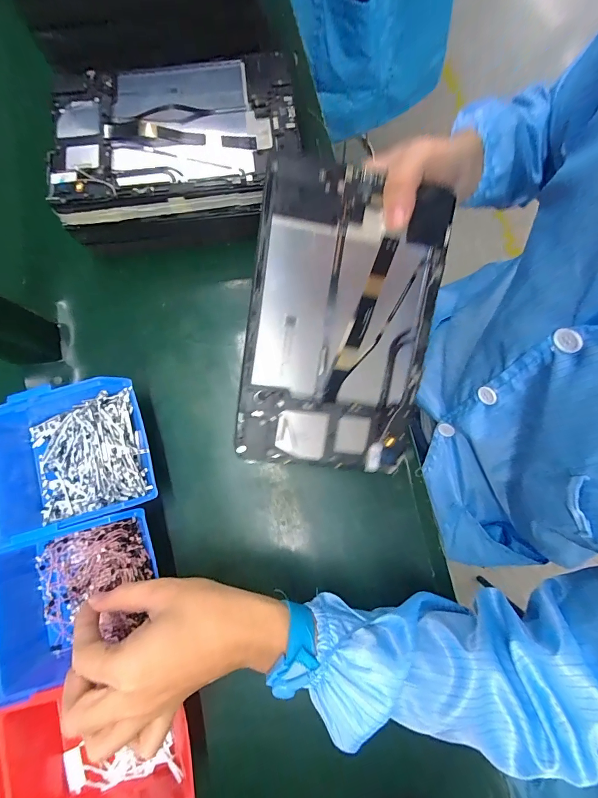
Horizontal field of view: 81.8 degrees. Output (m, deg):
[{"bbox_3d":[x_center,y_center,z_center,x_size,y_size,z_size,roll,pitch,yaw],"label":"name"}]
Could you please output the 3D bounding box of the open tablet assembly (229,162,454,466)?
[{"bbox_3d":[0.035,-0.057,0.285,0.148,0.009,0.234,7,101,-8],"label":"open tablet assembly"}]

